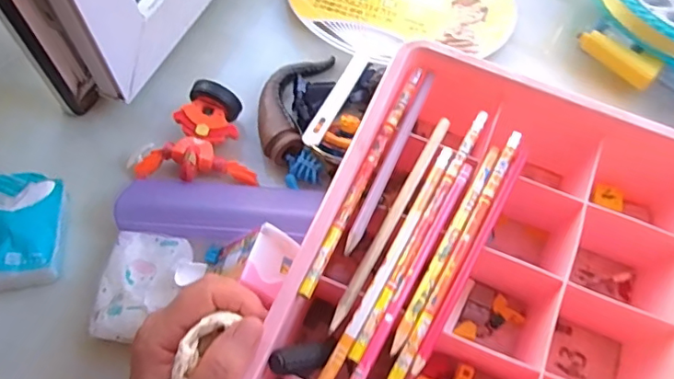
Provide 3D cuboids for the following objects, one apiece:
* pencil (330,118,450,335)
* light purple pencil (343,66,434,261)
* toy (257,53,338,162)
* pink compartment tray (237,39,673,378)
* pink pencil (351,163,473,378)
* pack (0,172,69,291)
[{"bbox_3d":[0.036,0.016,0.330,0.008,0.005,0.160,27,67,10],"label":"pencil"},{"bbox_3d":[0.038,-0.024,0.344,0.008,0.011,0.153,23,66,9],"label":"light purple pencil"},{"bbox_3d":[-0.038,-0.072,0.443,0.047,0.020,0.118,10,51,3],"label":"toy"},{"bbox_3d":[0.095,0.076,0.336,0.231,0.088,0.304,22,66,8],"label":"pink compartment tray"},{"bbox_3d":[0.040,0.058,0.311,0.008,0.004,0.186,28,67,11],"label":"pink pencil"},{"bbox_3d":[-0.223,0.028,0.371,0.056,0.021,0.083,-2,63,-4],"label":"pack"}]

